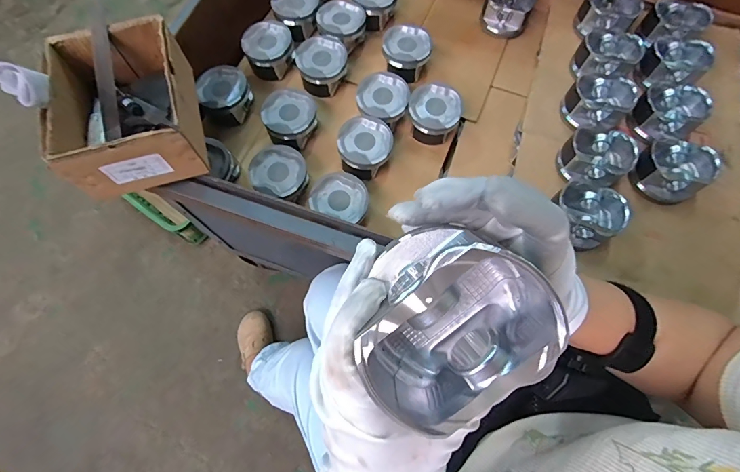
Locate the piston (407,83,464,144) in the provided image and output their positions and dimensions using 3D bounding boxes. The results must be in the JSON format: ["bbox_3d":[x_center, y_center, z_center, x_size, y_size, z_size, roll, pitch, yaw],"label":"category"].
[{"bbox_3d":[0.112,-0.213,0.667,0.088,0.055,0.083,0,71,0],"label":"piston"}]

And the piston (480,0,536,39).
[{"bbox_3d":[0.276,-0.455,0.774,0.091,0.060,0.091,0,71,0],"label":"piston"}]

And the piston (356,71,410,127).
[{"bbox_3d":[0.020,-0.236,0.676,0.090,0.059,0.094,0,71,0],"label":"piston"}]

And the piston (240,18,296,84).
[{"bbox_3d":[-0.186,-0.346,0.711,0.091,0.053,0.090,0,71,0],"label":"piston"}]

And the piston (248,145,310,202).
[{"bbox_3d":[-0.149,-0.098,0.626,0.086,0.052,0.086,0,71,0],"label":"piston"}]

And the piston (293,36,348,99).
[{"bbox_3d":[-0.088,-0.315,0.702,0.092,0.049,0.096,0,71,1],"label":"piston"}]

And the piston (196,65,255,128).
[{"bbox_3d":[-0.257,-0.253,0.680,0.087,0.054,0.093,-19,72,-6],"label":"piston"}]

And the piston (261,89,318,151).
[{"bbox_3d":[-0.136,-0.201,0.660,0.088,0.052,0.089,0,71,0],"label":"piston"}]

